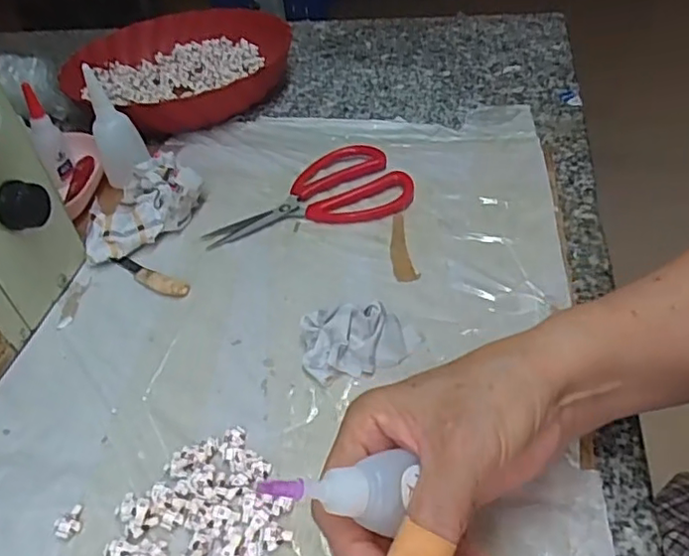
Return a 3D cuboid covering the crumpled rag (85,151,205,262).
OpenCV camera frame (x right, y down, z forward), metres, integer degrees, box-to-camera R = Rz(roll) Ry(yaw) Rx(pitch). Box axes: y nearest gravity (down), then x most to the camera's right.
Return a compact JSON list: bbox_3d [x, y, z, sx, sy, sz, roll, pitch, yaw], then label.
[{"bbox_3d":[-0.162,-0.058,0.481,0.098,0.033,0.065,-26,46,-20],"label":"crumpled rag"}]

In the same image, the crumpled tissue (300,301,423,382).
[{"bbox_3d":[0.010,0.036,0.364,0.070,0.026,0.040,-6,42,1],"label":"crumpled tissue"}]

